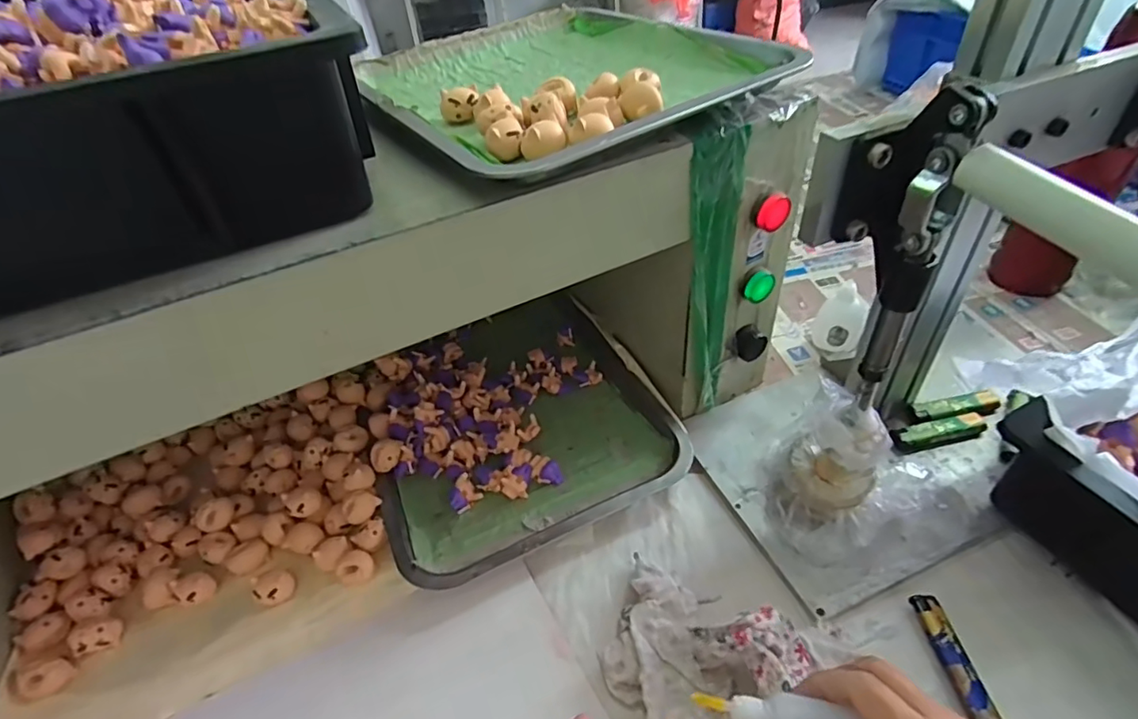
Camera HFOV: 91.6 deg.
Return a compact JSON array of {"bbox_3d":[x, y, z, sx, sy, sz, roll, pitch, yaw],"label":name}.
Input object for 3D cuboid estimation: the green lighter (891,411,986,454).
[{"bbox_3d":[0.326,0.064,0.488,0.077,0.015,0.021,-9,40,-2],"label":"green lighter"}]

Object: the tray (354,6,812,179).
[{"bbox_3d":[-0.015,-0.221,0.431,0.248,0.031,0.299,-27,45,-19],"label":"tray"}]

